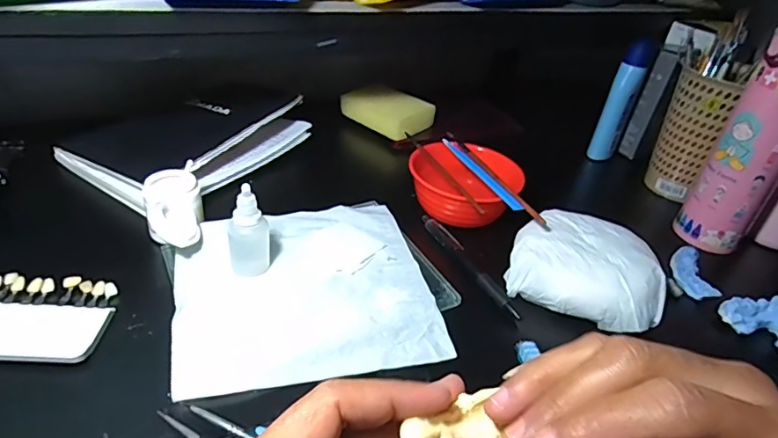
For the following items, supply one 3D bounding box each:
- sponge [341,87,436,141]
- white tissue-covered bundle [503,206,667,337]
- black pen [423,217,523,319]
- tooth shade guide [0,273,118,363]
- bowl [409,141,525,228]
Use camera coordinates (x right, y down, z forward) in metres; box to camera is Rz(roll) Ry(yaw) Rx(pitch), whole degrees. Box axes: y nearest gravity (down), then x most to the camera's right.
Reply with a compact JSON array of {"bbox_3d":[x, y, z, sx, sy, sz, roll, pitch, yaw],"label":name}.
[{"bbox_3d":[0.001,-0.142,0.659,0.108,0.032,0.074,30,41,29],"label":"sponge"},{"bbox_3d":[0.170,0.038,0.431,0.124,0.036,0.104,17,36,13],"label":"white tissue-covered bundle"},{"bbox_3d":[0.070,0.038,0.450,0.014,0.008,0.142,-12,39,-25],"label":"black pen"},{"bbox_3d":[-0.270,0.065,0.344,0.149,0.009,0.076,4,35,-4],"label":"tooth shade guide"},{"bbox_3d":[0.073,-0.031,0.499,0.110,0.049,0.092,14,36,10],"label":"bowl"}]

